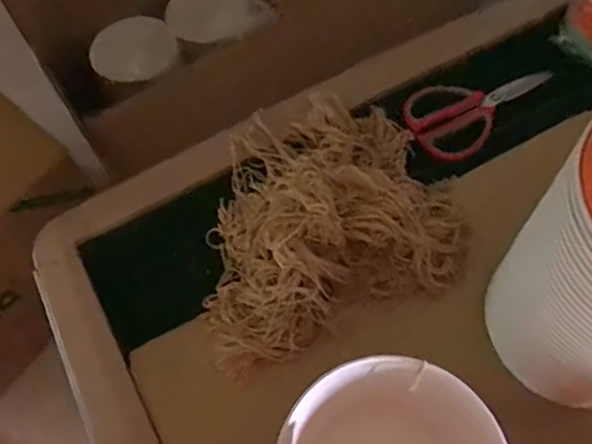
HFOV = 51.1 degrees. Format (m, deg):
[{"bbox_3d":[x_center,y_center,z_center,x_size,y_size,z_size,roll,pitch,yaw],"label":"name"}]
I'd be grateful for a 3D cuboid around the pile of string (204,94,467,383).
[{"bbox_3d":[0.018,-0.023,0.624,0.265,0.094,0.271,-15,64,-6],"label":"pile of string"}]

